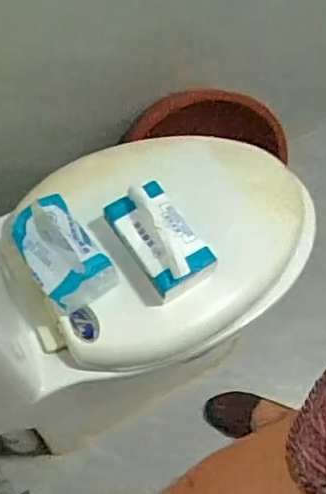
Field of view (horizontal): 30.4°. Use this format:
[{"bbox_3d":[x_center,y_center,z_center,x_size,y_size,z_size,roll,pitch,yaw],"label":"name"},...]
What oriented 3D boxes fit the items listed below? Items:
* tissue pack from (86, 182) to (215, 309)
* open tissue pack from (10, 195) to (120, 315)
[{"bbox_3d":[-0.015,-0.009,0.849,0.106,0.078,0.177,-30,68,-16],"label":"tissue pack"},{"bbox_3d":[-0.144,0.010,0.833,0.101,0.075,0.148,-36,70,-18],"label":"open tissue pack"}]

